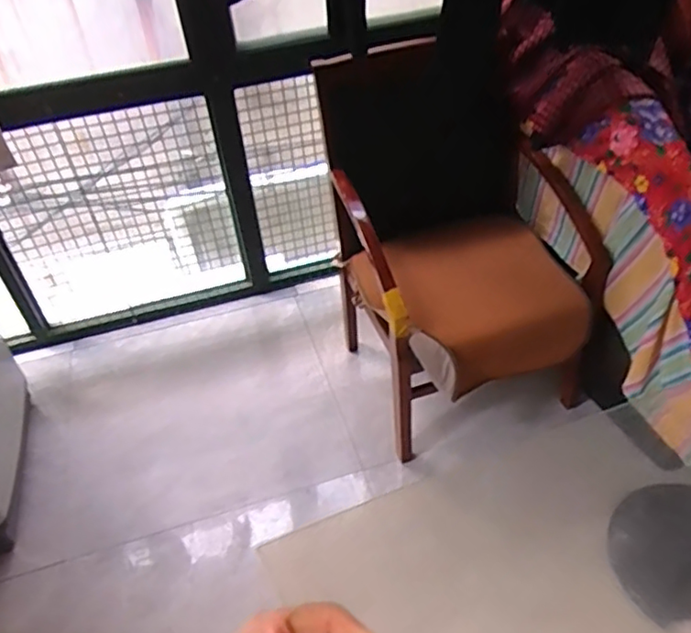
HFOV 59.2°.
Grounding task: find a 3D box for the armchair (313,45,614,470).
[{"bbox_3d":[0.319,-0.217,1.516,0.586,0.866,0.605,-12,42,-9],"label":"armchair"}]

